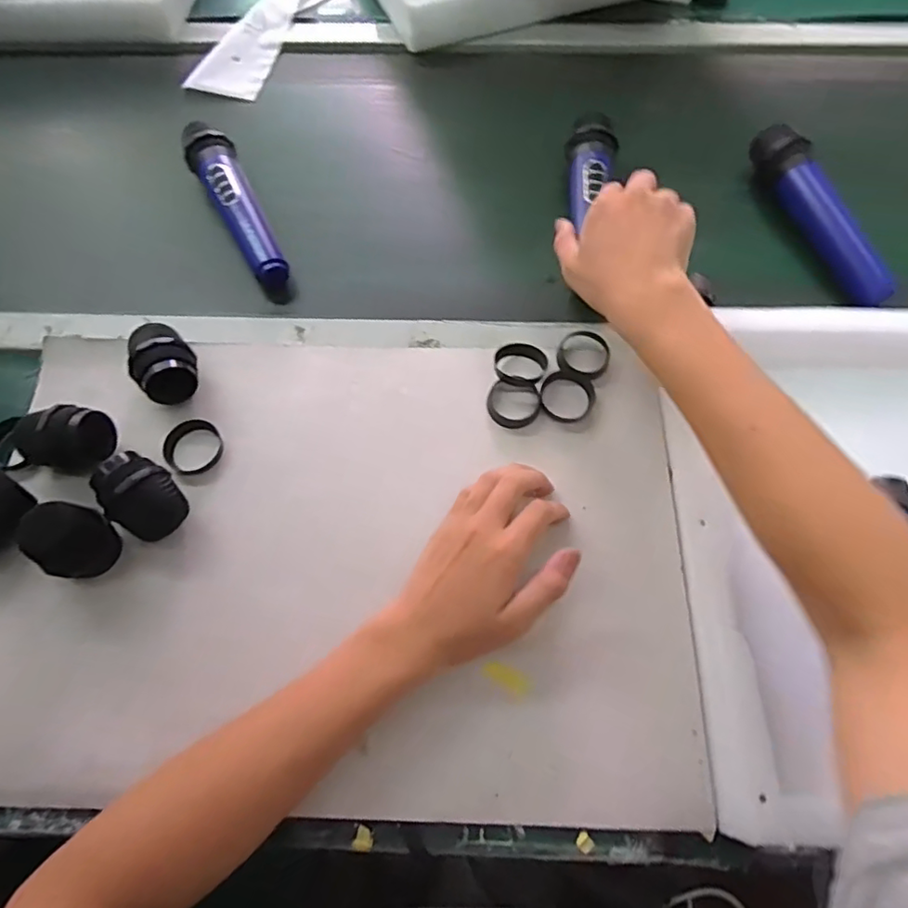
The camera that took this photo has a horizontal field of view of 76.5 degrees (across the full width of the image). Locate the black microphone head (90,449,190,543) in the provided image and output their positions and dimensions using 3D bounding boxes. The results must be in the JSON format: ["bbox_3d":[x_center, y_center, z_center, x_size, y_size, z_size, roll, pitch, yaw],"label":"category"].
[{"bbox_3d":[-0.226,0.032,0.419,0.057,0.050,0.048,29,68,13],"label":"black microphone head"}]

